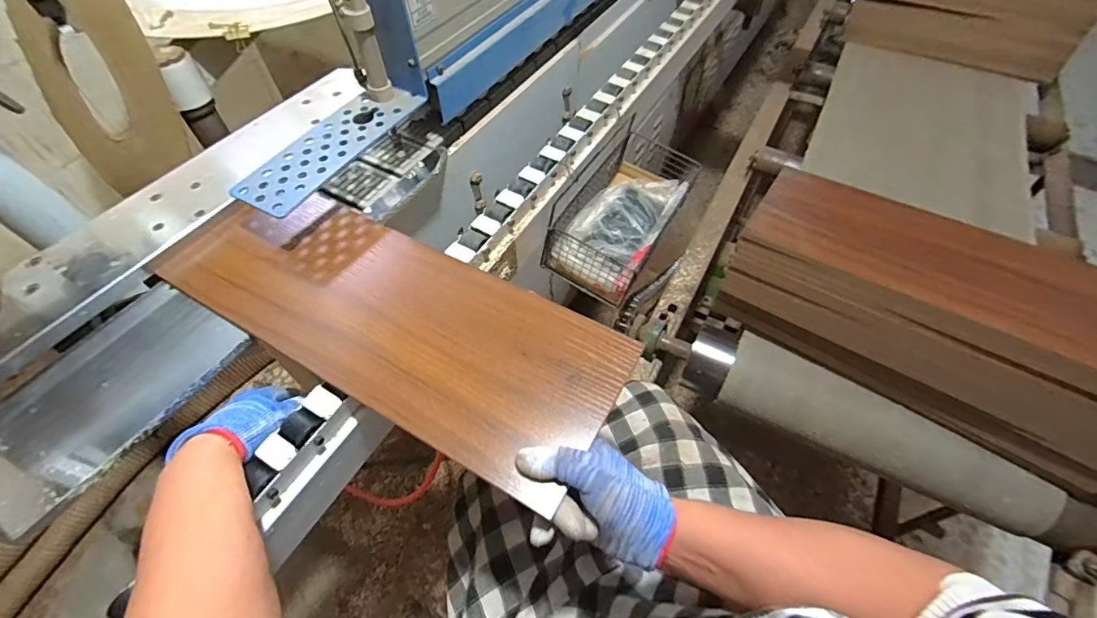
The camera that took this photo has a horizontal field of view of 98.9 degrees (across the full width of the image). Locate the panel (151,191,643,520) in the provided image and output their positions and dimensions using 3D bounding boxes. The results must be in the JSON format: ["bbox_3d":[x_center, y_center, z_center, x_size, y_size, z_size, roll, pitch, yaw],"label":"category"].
[{"bbox_3d":[-0.161,-0.002,0.451,0.467,0.018,0.166,24,59,18],"label":"panel"}]

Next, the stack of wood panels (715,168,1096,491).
[{"bbox_3d":[0.481,-0.011,0.612,0.482,0.166,0.194,30,60,19],"label":"stack of wood panels"}]

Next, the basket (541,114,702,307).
[{"bbox_3d":[0.108,-0.154,0.705,0.150,0.103,0.256,26,59,17],"label":"basket"}]

